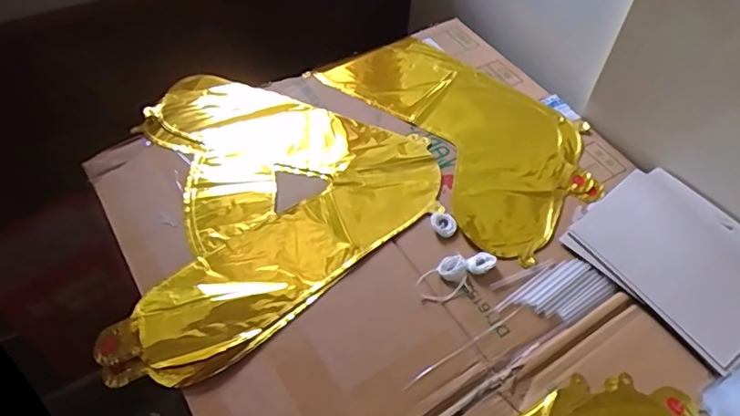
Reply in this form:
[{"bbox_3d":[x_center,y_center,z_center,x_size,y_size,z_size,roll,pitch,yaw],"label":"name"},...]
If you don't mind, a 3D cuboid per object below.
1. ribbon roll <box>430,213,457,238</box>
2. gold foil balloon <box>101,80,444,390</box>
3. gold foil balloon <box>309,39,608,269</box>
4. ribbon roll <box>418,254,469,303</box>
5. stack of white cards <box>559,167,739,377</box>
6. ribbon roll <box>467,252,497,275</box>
[{"bbox_3d":[0.081,0.018,0.588,0.028,0.006,0.030,0,53,0],"label":"ribbon roll"},{"bbox_3d":[-0.098,-0.015,0.606,0.340,0.028,0.388,-5,53,-3],"label":"gold foil balloon"},{"bbox_3d":[0.122,-0.111,0.694,0.213,0.014,0.387,-29,59,-20],"label":"gold foil balloon"},{"bbox_3d":[0.077,0.072,0.545,0.062,0.012,0.033,-38,62,-25],"label":"ribbon roll"},{"bbox_3d":[0.337,0.054,0.576,0.168,0.014,0.203,-33,60,-23],"label":"stack of white cards"},{"bbox_3d":[0.115,0.058,0.557,0.030,0.013,0.020,-22,56,-16],"label":"ribbon roll"}]

